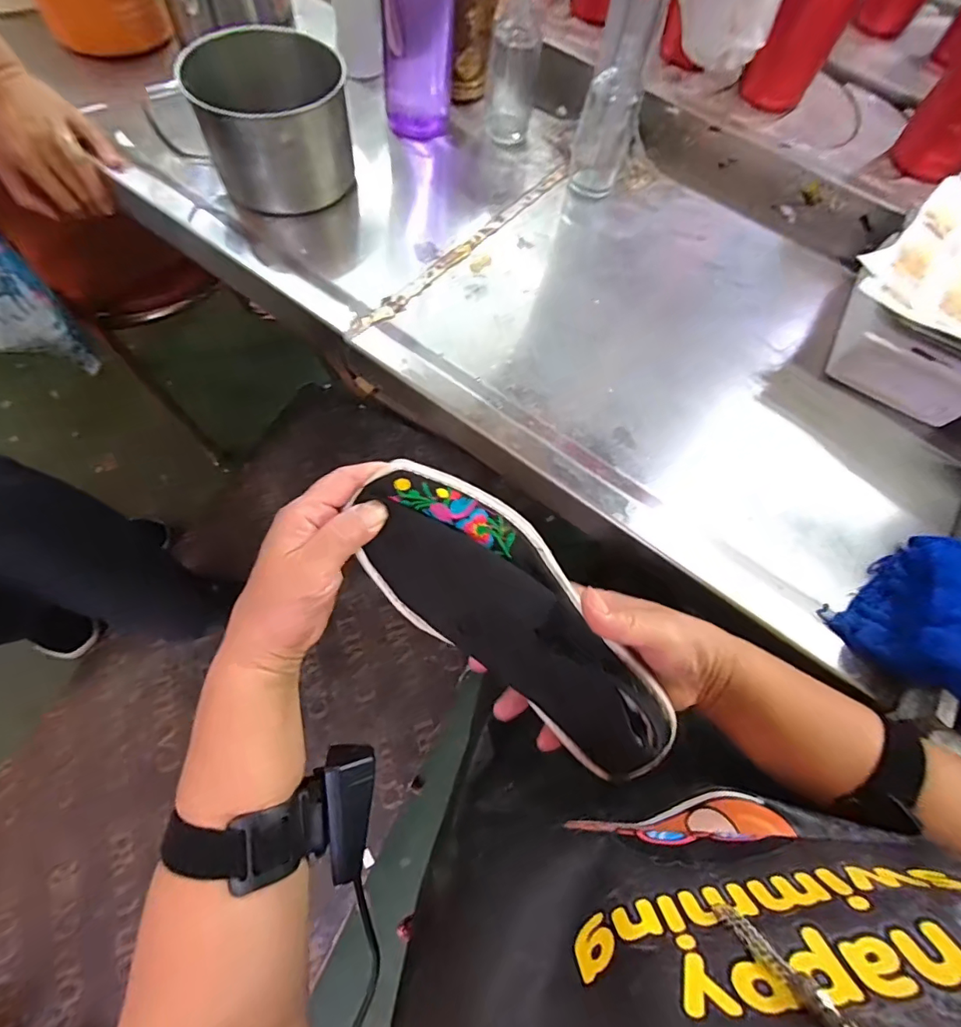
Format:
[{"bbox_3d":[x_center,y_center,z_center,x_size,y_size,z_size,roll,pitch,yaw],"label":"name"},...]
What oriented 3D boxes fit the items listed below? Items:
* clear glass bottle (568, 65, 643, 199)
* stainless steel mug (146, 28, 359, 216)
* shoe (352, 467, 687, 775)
[{"bbox_3d":[0.129,-0.395,0.507,0.058,0.091,0.048,13,66,2],"label":"clear glass bottle"},{"bbox_3d":[-0.200,-0.366,0.460,0.152,0.098,0.108,-17,68,-11],"label":"stainless steel mug"},{"bbox_3d":[0.020,0.059,0.290,0.222,0.054,0.082,45,71,4],"label":"shoe"}]

